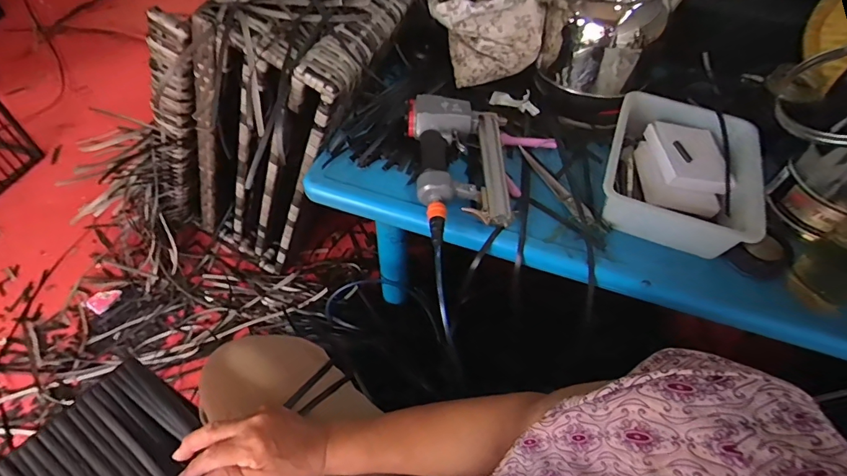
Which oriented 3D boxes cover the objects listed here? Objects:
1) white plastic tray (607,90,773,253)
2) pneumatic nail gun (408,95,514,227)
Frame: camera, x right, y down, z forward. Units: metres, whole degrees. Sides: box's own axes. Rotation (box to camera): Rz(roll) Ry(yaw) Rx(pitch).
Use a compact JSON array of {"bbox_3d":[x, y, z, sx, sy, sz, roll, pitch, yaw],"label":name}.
[{"bbox_3d":[0.393,-0.096,0.660,0.229,0.083,0.251,21,55,11],"label":"white plastic tray"},{"bbox_3d":[0.054,-0.119,0.681,0.155,0.065,0.218,2,53,-2],"label":"pneumatic nail gun"}]

